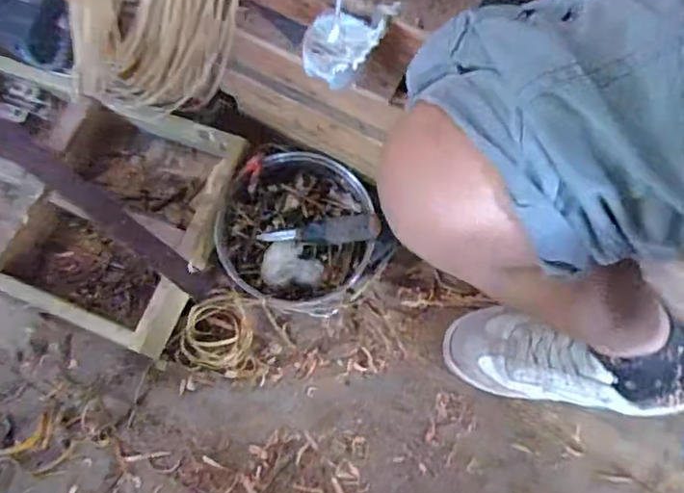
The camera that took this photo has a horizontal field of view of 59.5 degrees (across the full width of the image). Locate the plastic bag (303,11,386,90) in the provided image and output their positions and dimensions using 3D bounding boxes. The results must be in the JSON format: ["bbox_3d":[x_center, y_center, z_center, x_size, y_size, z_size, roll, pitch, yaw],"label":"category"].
[{"bbox_3d":[-0.002,-0.156,0.463,0.057,0.032,0.052,20,78,4],"label":"plastic bag"}]

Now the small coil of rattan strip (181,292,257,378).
[{"bbox_3d":[-0.138,0.101,0.666,0.074,0.025,0.090,-8,77,-2],"label":"small coil of rattan strip"}]

